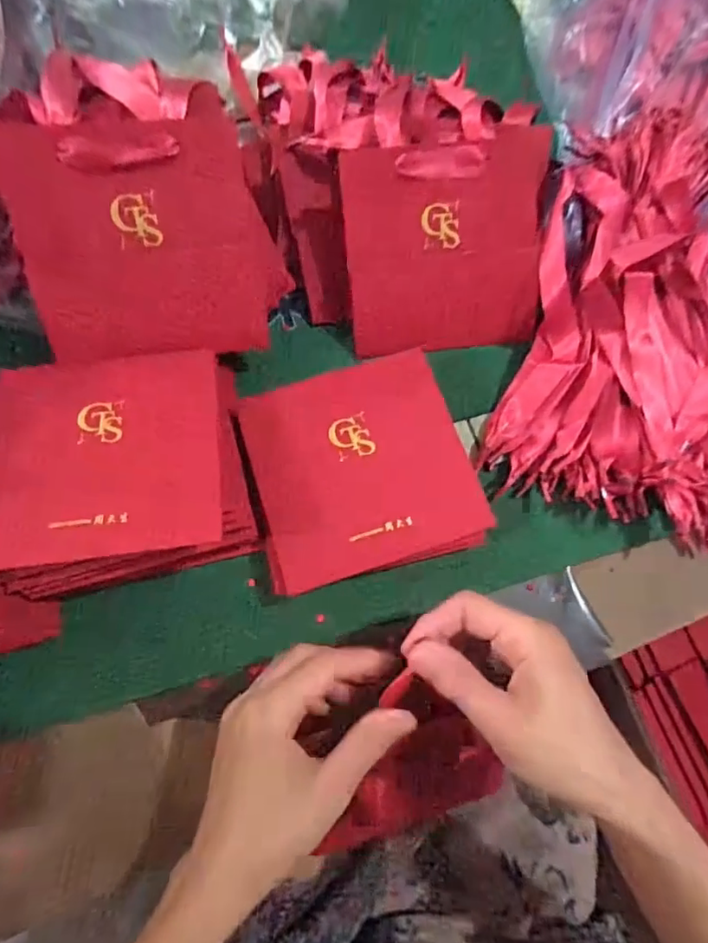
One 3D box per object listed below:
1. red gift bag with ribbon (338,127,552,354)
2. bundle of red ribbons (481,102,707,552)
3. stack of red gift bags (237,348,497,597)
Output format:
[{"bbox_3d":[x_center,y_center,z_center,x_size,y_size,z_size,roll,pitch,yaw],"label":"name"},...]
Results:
[{"bbox_3d":[0.068,-0.164,0.405,0.144,0.018,0.142,-5,113,1],"label":"red gift bag with ribbon"},{"bbox_3d":[0.237,-0.127,0.404,0.216,0.059,0.342,16,72,3],"label":"bundle of red ribbons"},{"bbox_3d":[0.005,-0.002,0.372,0.142,0.019,0.138,-14,73,-7],"label":"stack of red gift bags"}]

